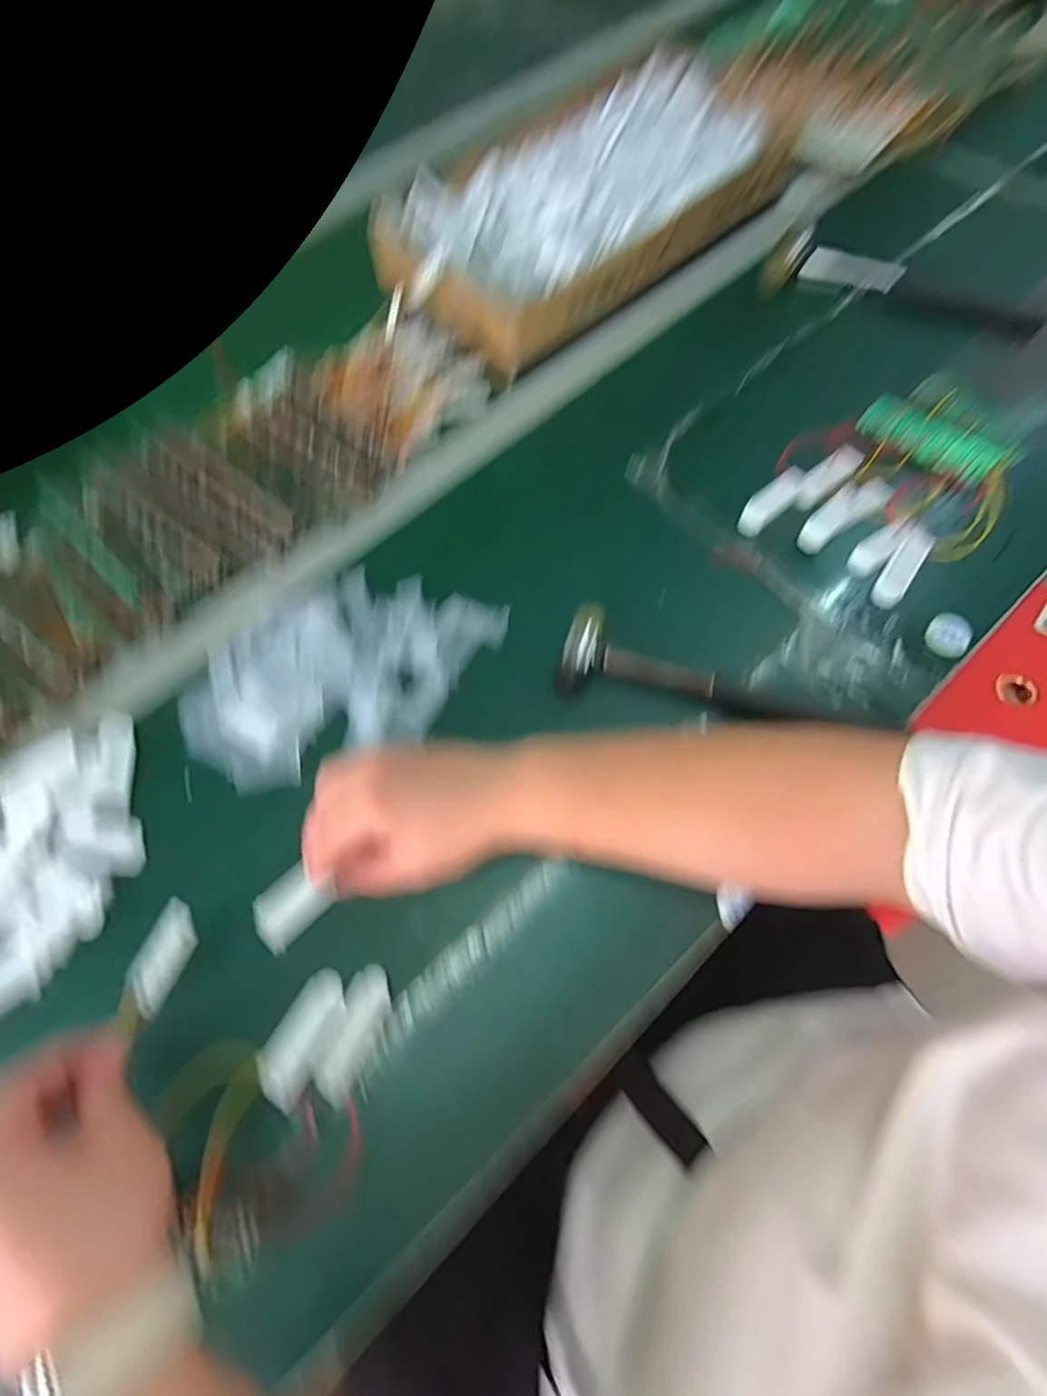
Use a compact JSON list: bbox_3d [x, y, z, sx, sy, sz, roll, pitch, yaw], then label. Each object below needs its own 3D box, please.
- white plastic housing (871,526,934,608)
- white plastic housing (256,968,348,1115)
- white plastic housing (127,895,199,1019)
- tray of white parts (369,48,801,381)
[{"bbox_3d":[0.290,-0.101,0.419,0.021,0.010,0.070,33,74,14],"label":"white plastic housing"},{"bbox_3d":[-0.129,0.197,0.323,0.031,0.008,0.068,24,72,11],"label":"white plastic housing"},{"bbox_3d":[-0.207,0.149,0.318,0.025,0.014,0.061,10,73,6],"label":"white plastic housing"},{"bbox_3d":[0.055,-0.511,0.566,0.389,0.064,0.232,-38,72,-11],"label":"tray of white parts"}]

